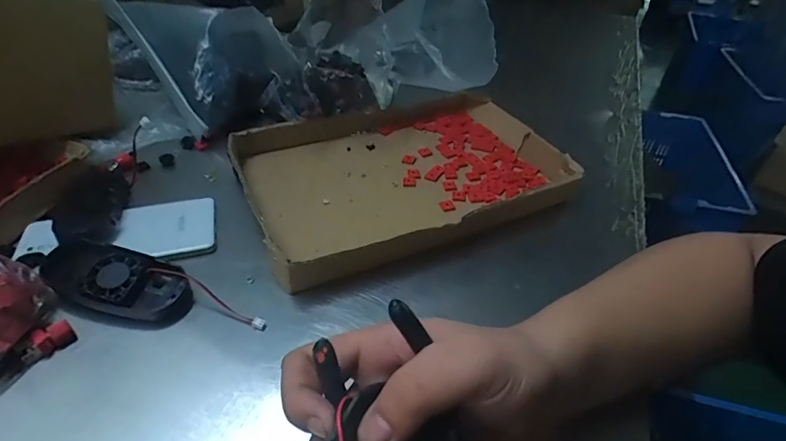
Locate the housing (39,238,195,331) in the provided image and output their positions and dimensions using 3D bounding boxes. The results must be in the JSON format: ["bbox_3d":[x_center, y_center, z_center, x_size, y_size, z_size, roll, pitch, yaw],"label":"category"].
[{"bbox_3d":[-0.224,0.046,0.356,0.136,0.021,0.052,13,41,12],"label":"housing"}]

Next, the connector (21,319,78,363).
[{"bbox_3d":[-0.245,0.085,0.320,0.014,0.018,0.033,25,45,25],"label":"connector"}]

